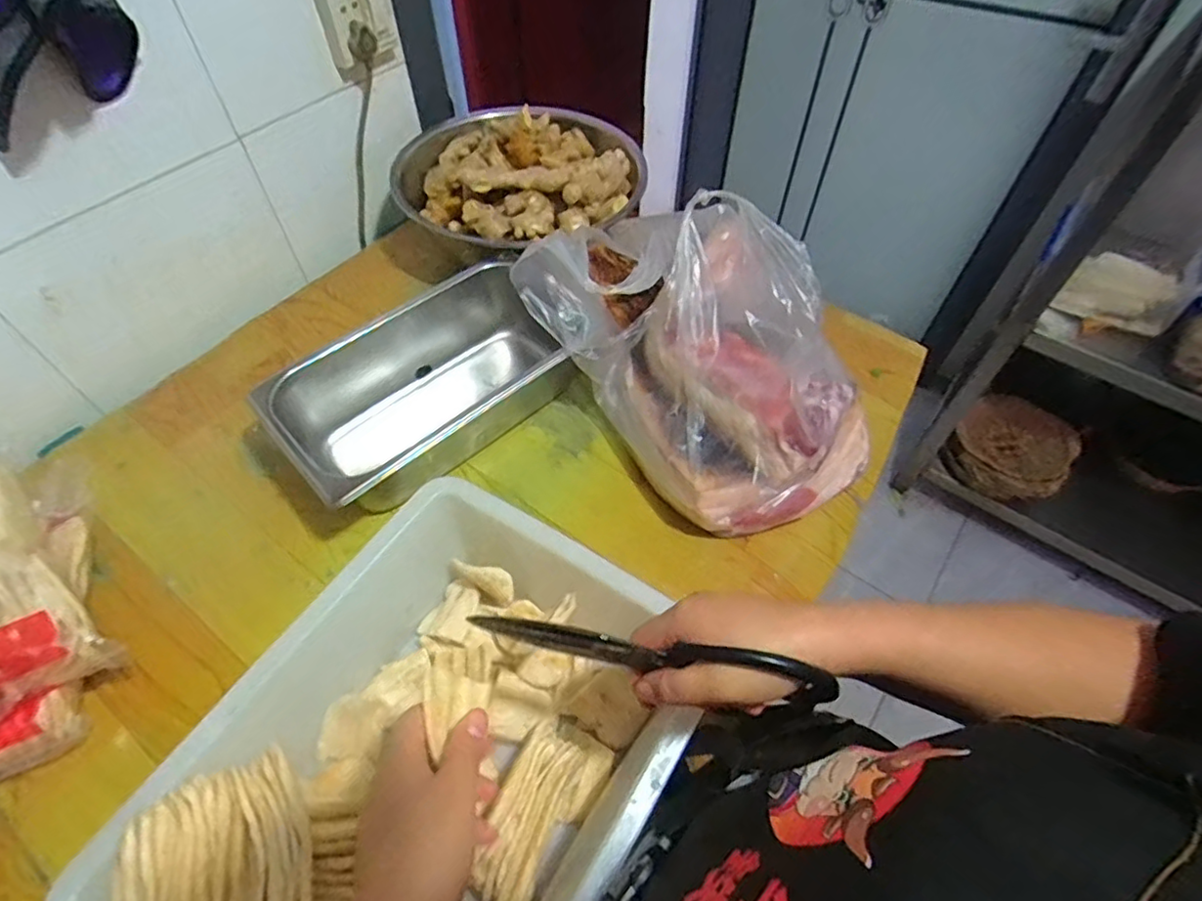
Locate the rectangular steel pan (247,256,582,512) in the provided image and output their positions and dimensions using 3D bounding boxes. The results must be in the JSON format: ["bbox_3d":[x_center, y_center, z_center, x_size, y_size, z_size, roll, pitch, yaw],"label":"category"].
[{"bbox_3d":[-0.186,-0.054,0.659,0.286,0.116,0.175,-36,62,-24],"label":"rectangular steel pan"}]

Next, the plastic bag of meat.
[{"bbox_3d":[0.116,-0.120,0.629,0.272,0.180,0.361,-36,62,-24],"label":"plastic bag of meat"}]

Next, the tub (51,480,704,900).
[{"bbox_3d":[-0.120,0.220,0.429,0.281,0.131,0.359,27,58,17],"label":"tub"}]

